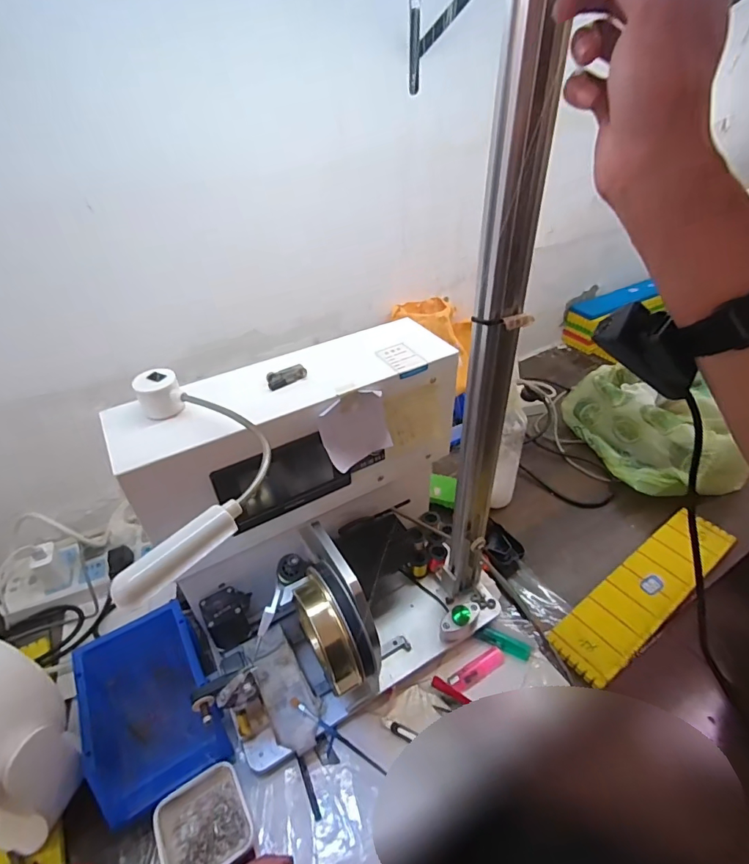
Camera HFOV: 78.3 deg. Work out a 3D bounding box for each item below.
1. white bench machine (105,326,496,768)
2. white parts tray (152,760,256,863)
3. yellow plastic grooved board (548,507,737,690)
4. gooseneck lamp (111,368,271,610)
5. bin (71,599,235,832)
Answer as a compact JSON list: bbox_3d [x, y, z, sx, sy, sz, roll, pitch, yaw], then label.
[{"bbox_3d":[-0.039,0.117,0.509,0.341,0.333,0.244,-23,44,-23],"label":"white bench machine"},{"bbox_3d":[-0.168,0.386,0.452,0.080,0.025,0.077,-23,43,-23],"label":"white parts tray"},{"bbox_3d":[0.364,0.210,0.620,0.318,0.023,0.079,-27,45,-26],"label":"yellow plastic grooved board"},{"bbox_3d":[-0.134,0.019,0.352,0.100,0.029,0.229,-14,41,-13],"label":"gooseneck lamp"},{"bbox_3d":[-0.249,0.305,0.519,0.126,0.075,0.185,-23,43,-23],"label":"bin"}]

